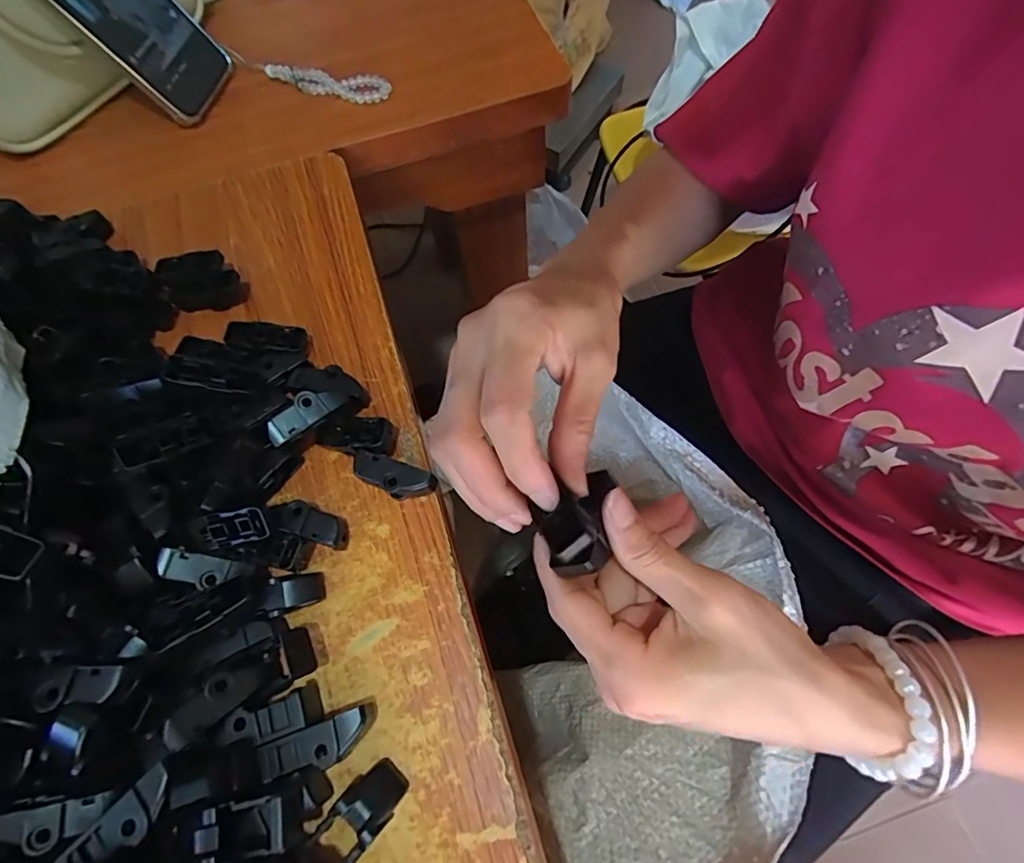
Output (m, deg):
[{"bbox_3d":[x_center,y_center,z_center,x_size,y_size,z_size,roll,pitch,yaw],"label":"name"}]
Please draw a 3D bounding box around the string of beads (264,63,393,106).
[{"bbox_3d":[-0.156,-0.290,0.432,0.109,0.015,0.029,6,67,5],"label":"string of beads"}]

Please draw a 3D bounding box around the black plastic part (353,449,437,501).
[{"bbox_3d":[-0.067,0.026,0.290,0.046,0.021,0.018,18,69,10],"label":"black plastic part"}]

